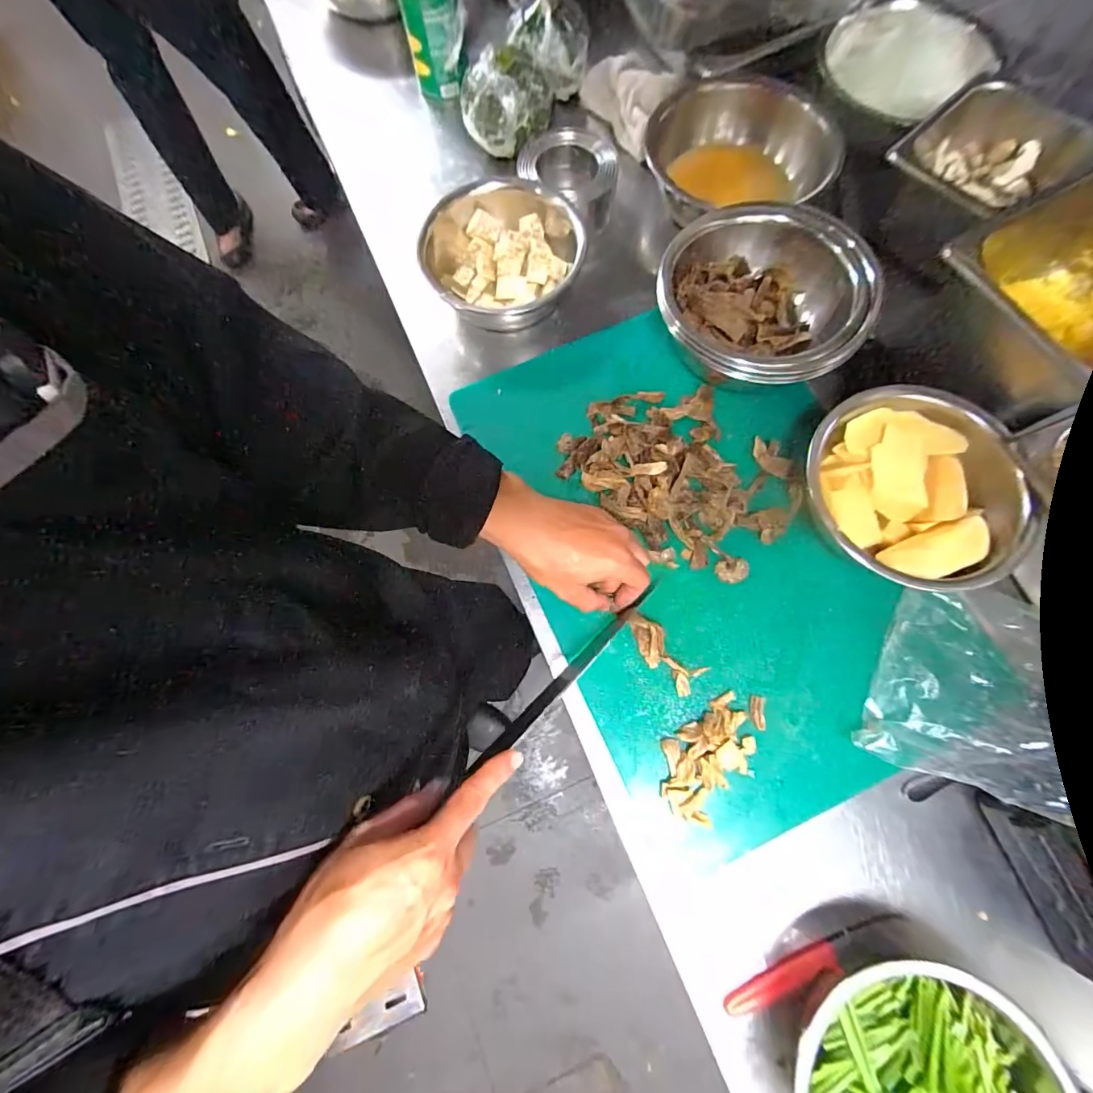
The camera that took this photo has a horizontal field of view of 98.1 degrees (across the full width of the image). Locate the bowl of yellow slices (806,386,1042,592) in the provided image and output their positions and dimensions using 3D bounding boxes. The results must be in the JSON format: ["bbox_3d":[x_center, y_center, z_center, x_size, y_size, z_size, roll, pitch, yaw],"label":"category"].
[{"bbox_3d":[0.313,-0.050,0.414,0.168,0.074,0.176,0,75,1],"label":"bowl of yellow slices"}]

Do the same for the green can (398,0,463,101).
[{"bbox_3d":[-0.141,-0.658,0.612,0.074,0.118,0.089,-11,75,-1],"label":"green can"}]

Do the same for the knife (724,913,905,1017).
[{"bbox_3d":[0.211,0.327,0.372,0.153,0.017,0.020,-18,77,-3],"label":"knife"}]

